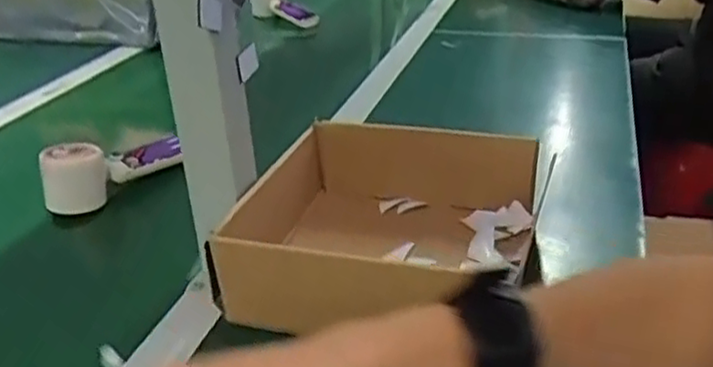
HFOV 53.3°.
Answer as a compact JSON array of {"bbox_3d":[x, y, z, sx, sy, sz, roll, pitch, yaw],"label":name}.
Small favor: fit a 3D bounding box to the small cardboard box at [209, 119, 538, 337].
[{"bbox_3d":[0.019,0.032,0.557,0.214,0.076,0.209,6,29,16],"label":"small cardboard box"}]

